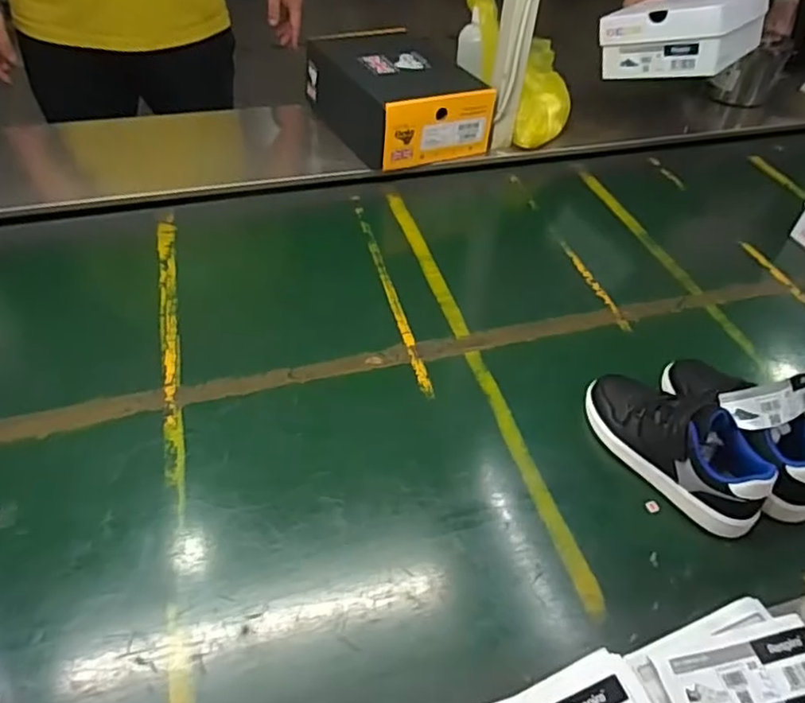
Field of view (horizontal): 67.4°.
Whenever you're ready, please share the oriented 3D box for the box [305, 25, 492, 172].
[{"bbox_3d":[-0.011,-0.446,1.046,0.219,0.114,0.290,-17,50,-22],"label":"box"}]

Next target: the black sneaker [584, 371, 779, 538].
[{"bbox_3d":[0.276,0.086,0.607,0.074,0.083,0.200,-24,53,-28],"label":"black sneaker"}]

